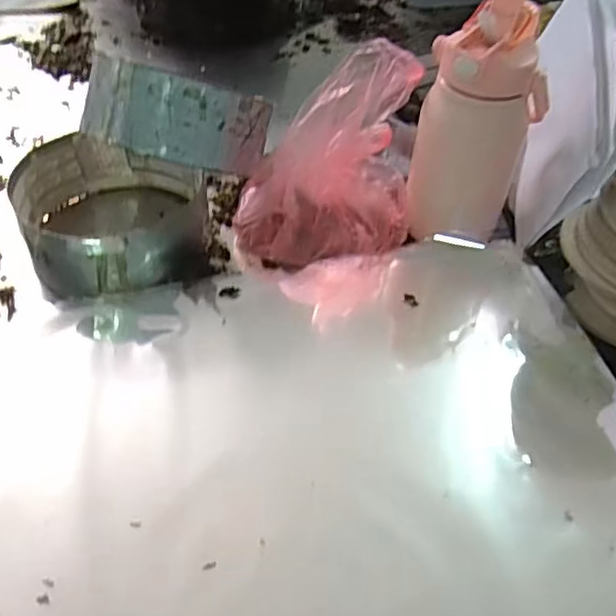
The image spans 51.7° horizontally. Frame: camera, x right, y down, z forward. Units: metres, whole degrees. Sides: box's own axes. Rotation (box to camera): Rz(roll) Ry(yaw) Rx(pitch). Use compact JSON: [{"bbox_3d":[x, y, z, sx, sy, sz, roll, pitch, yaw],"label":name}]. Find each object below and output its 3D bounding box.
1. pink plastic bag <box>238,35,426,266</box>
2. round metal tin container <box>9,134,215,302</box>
[{"bbox_3d":[0.020,-0.142,0.620,0.180,0.169,0.113,-5,47,-8],"label":"pink plastic bag"},{"bbox_3d":[-0.193,-0.096,0.636,0.172,0.071,0.183,2,47,-2],"label":"round metal tin container"}]

